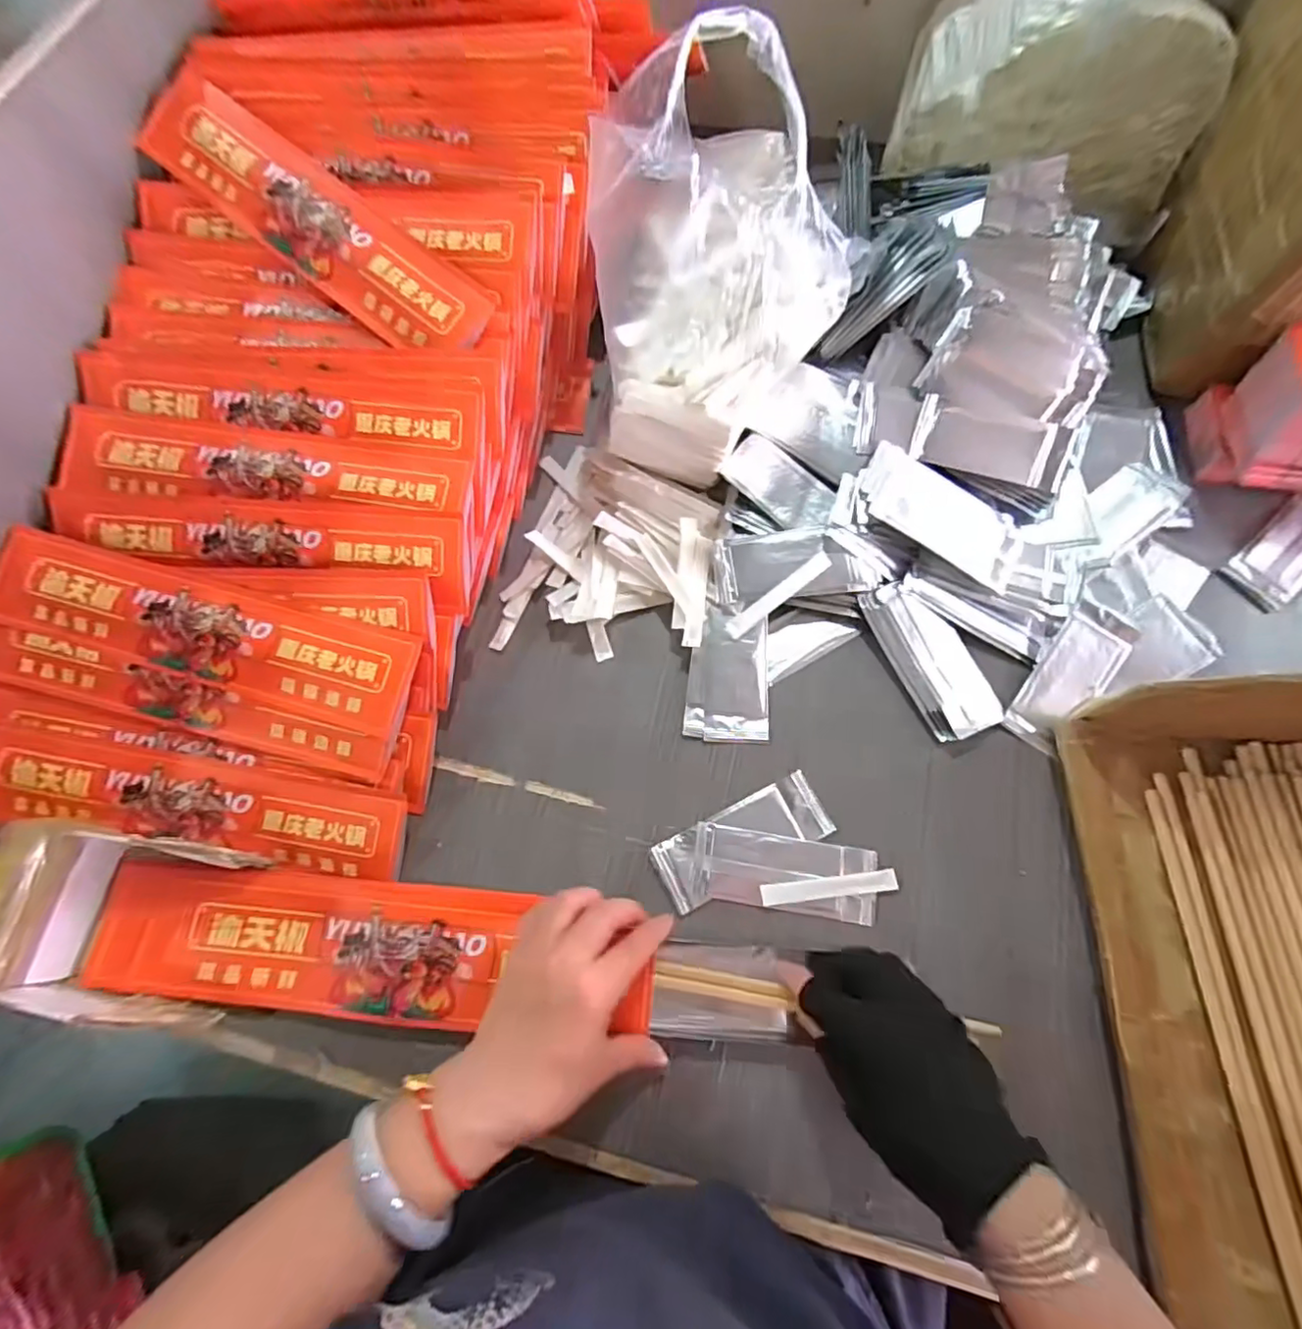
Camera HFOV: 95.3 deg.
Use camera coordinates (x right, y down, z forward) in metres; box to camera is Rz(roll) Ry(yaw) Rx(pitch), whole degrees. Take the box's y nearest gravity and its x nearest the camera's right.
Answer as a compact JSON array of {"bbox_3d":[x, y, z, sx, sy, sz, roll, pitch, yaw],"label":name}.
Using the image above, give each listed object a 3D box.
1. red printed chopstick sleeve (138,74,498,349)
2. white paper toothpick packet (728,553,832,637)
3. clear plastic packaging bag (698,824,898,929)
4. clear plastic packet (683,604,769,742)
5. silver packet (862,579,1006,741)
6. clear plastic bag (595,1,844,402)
[{"bbox_3d":[-0.251,-0.331,0.442,0.308,0.008,0.071,39,95,6],"label":"red printed chopstick sleeve"},{"bbox_3d":[0.098,-0.052,0.455,0.092,0.004,0.015,-37,88,2],"label":"white paper toothpick packet"},{"bbox_3d":[0.096,0.143,0.405,0.130,0.005,0.048,8,72,4],"label":"clear plastic packaging bag"},{"bbox_3d":[0.059,0.006,0.450,0.061,0.013,0.103,3,72,3],"label":"clear plastic packet"},{"bbox_3d":[0.211,-0.007,0.443,0.058,0.009,0.123,-23,72,-6],"label":"silver packet"},{"bbox_3d":[0.048,-0.266,0.376,0.169,0.161,0.101,-2,72,1],"label":"clear plastic bag"}]

